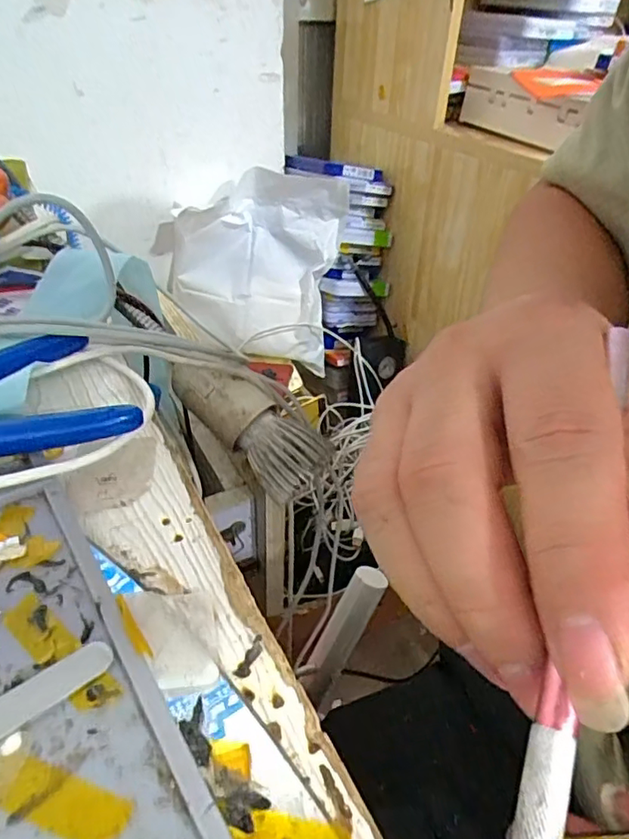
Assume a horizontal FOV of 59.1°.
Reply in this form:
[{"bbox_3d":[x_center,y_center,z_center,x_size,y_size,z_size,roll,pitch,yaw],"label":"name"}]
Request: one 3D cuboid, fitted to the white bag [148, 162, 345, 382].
[{"bbox_3d":[-0.097,-0.220,0.827,0.263,0.234,0.106,8,38,7],"label":"white bag"}]

